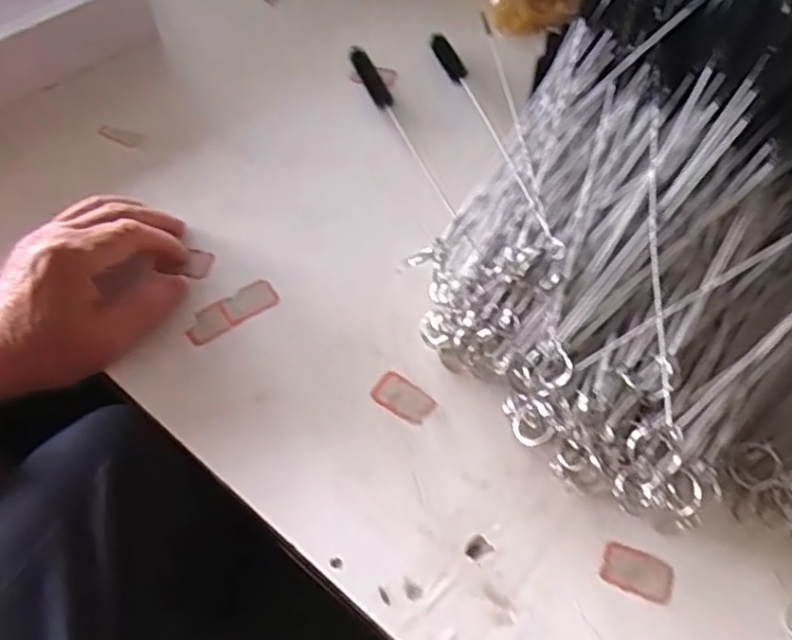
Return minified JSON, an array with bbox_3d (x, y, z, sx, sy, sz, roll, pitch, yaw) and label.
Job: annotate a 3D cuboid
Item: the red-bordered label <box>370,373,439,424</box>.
[{"bbox_3d":[0.005,0.048,0.423,0.038,0.005,0.022,30,61,15],"label":"red-bordered label"}]

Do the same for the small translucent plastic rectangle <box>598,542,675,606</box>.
[{"bbox_3d":[0.129,0.135,0.368,0.038,0.004,0.023,20,59,10],"label":"small translucent plastic rectangle"}]

